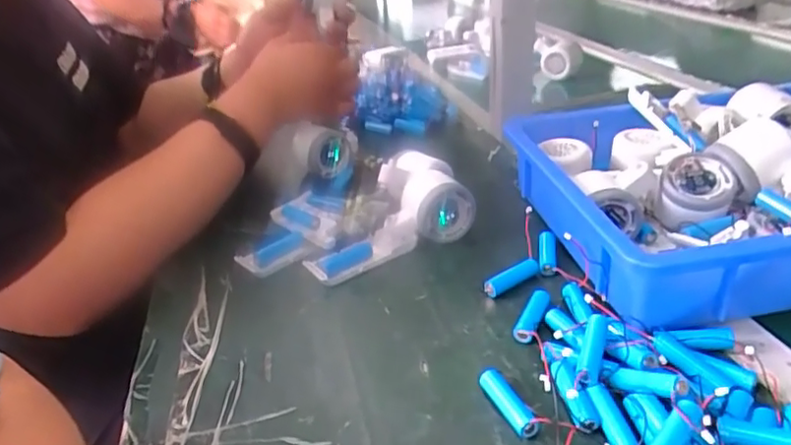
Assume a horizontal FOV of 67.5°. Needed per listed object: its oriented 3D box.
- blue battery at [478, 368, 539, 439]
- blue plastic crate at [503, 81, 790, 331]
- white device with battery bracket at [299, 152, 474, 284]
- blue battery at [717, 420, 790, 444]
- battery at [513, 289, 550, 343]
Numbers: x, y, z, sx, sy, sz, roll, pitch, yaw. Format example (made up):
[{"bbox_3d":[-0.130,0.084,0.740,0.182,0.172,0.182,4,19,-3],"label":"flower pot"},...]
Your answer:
[{"bbox_3d":[0.072,0.113,0.375,0.014,0.015,0.049,-17,30,-19],"label":"blue battery"},{"bbox_3d":[0.331,-0.043,0.528,0.405,0.098,0.295,-9,29,-4],"label":"blue plastic crate"},{"bbox_3d":[-0.016,-0.008,0.572,0.164,0.064,0.092,-18,31,-21],"label":"white device with battery bracket"},{"bbox_3d":[0.201,0.117,0.317,0.049,0.015,0.011,6,31,21],"label":"blue battery"},{"bbox_3d":[0.105,0.071,0.452,0.016,0.017,0.048,10,32,27],"label":"battery"}]

